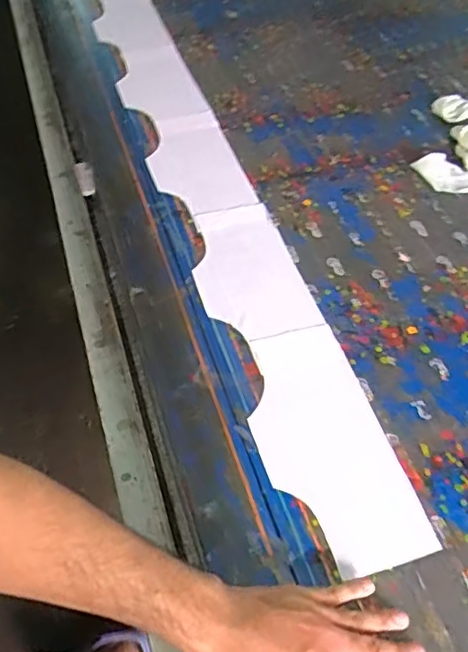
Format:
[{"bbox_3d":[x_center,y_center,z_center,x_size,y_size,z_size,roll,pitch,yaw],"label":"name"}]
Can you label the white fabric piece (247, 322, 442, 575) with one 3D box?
[{"bbox_3d":[0.096,0.122,0.640,0.136,0.008,0.284,-11,52,-14],"label":"white fabric piece"}]

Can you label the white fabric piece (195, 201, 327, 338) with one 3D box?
[{"bbox_3d":[0.015,-0.080,0.789,0.136,0.007,0.237,-10,51,-13],"label":"white fabric piece"}]

